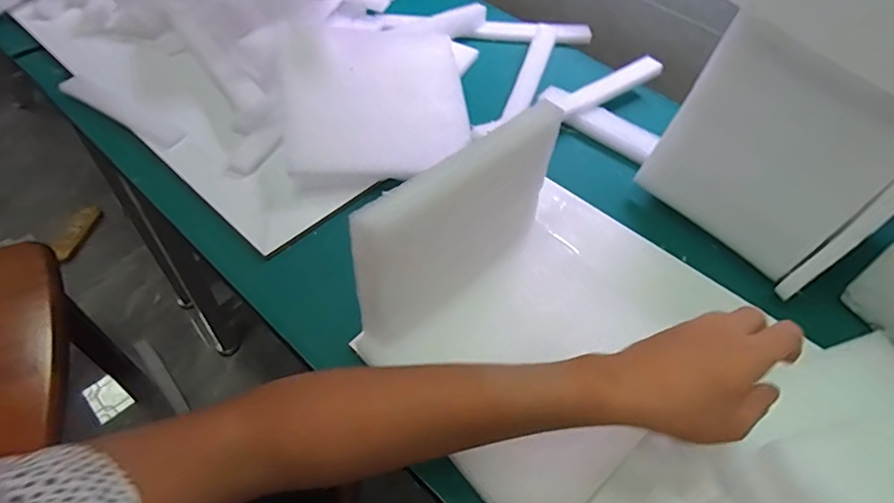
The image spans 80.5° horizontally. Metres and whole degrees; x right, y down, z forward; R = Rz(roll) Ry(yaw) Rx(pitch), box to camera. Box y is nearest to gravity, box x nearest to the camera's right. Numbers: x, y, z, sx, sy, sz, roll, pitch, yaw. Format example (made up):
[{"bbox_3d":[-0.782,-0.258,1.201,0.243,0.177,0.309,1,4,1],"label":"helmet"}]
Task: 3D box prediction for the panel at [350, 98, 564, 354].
[{"bbox_3d":[0.015,-0.019,0.427,0.192,0.172,0.027,-33,62,-27],"label":"panel"}]

